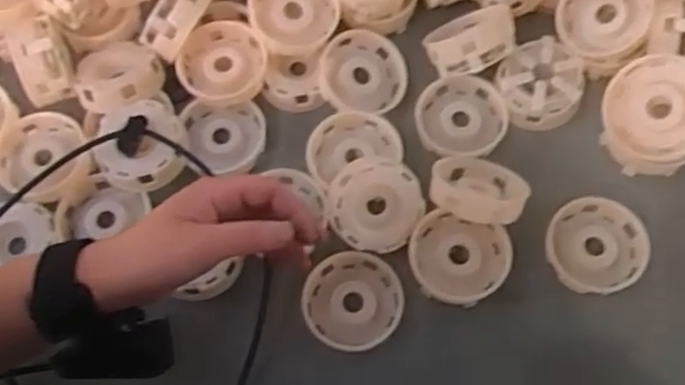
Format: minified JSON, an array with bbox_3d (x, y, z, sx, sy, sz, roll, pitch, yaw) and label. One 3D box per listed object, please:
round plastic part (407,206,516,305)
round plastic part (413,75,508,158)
[{"bbox_3d":[0.081,0.046,0.508,0.068,0.025,0.062,-1,69,2],"label":"round plastic part"},{"bbox_3d":[0.091,-0.056,0.559,0.070,0.027,0.067,-1,69,2],"label":"round plastic part"}]

